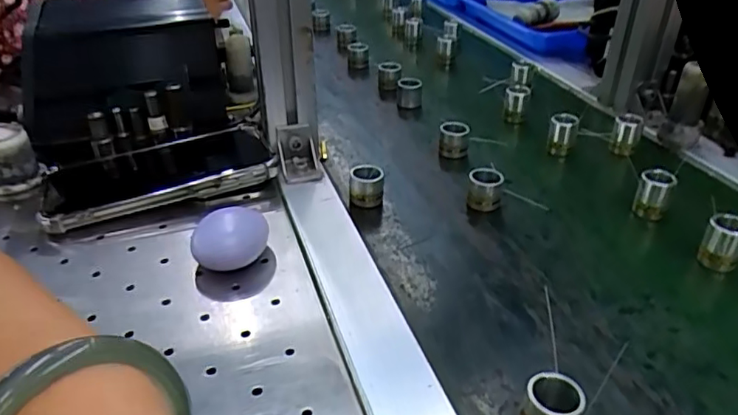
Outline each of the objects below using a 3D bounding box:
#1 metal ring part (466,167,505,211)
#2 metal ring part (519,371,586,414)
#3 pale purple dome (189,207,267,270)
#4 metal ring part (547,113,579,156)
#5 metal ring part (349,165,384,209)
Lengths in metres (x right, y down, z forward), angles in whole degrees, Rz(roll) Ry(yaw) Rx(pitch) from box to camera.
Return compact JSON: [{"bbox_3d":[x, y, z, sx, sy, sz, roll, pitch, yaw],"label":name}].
[{"bbox_3d":[0.085,-0.012,0.423,0.024,0.028,0.019,10,35,19],"label":"metal ring part"},{"bbox_3d":[0.084,0.092,0.262,0.024,0.023,0.023,-2,33,1],"label":"metal ring part"},{"bbox_3d":[-0.086,0.020,0.360,0.040,0.026,0.035,4,34,10],"label":"pale purple dome"},{"bbox_3d":[0.165,-0.061,0.488,0.021,0.036,0.017,13,36,22],"label":"metal ring part"},{"bbox_3d":[-0.002,-0.017,0.426,0.024,0.024,0.020,-1,33,3],"label":"metal ring part"}]

